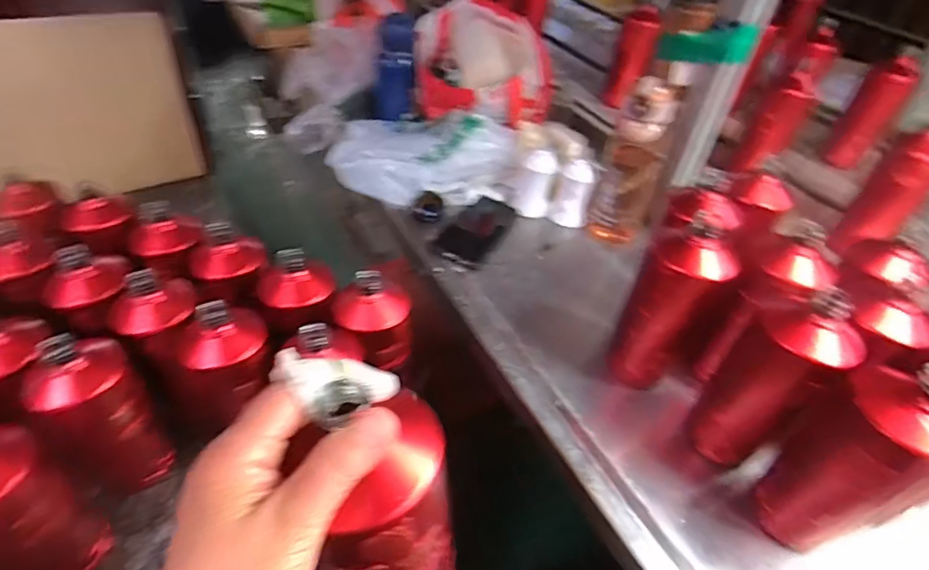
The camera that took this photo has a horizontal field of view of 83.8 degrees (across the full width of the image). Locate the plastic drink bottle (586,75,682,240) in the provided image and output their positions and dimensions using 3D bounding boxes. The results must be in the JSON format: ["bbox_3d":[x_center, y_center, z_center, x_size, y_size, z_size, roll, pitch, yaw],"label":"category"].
[{"bbox_3d":[0.238,-0.167,0.747,0.085,0.241,0.070,17,46,14],"label":"plastic drink bottle"}]

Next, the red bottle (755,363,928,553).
[{"bbox_3d":[0.326,0.149,0.437,0.081,0.214,0.085,-21,50,-23],"label":"red bottle"}]

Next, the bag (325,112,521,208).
[{"bbox_3d":[-0.073,-0.210,0.837,0.310,0.085,0.170,14,45,10],"label":"bag"}]

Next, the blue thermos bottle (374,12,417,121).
[{"bbox_3d":[-0.120,-0.380,0.904,0.075,0.155,0.065,-2,45,-6],"label":"blue thermos bottle"}]

